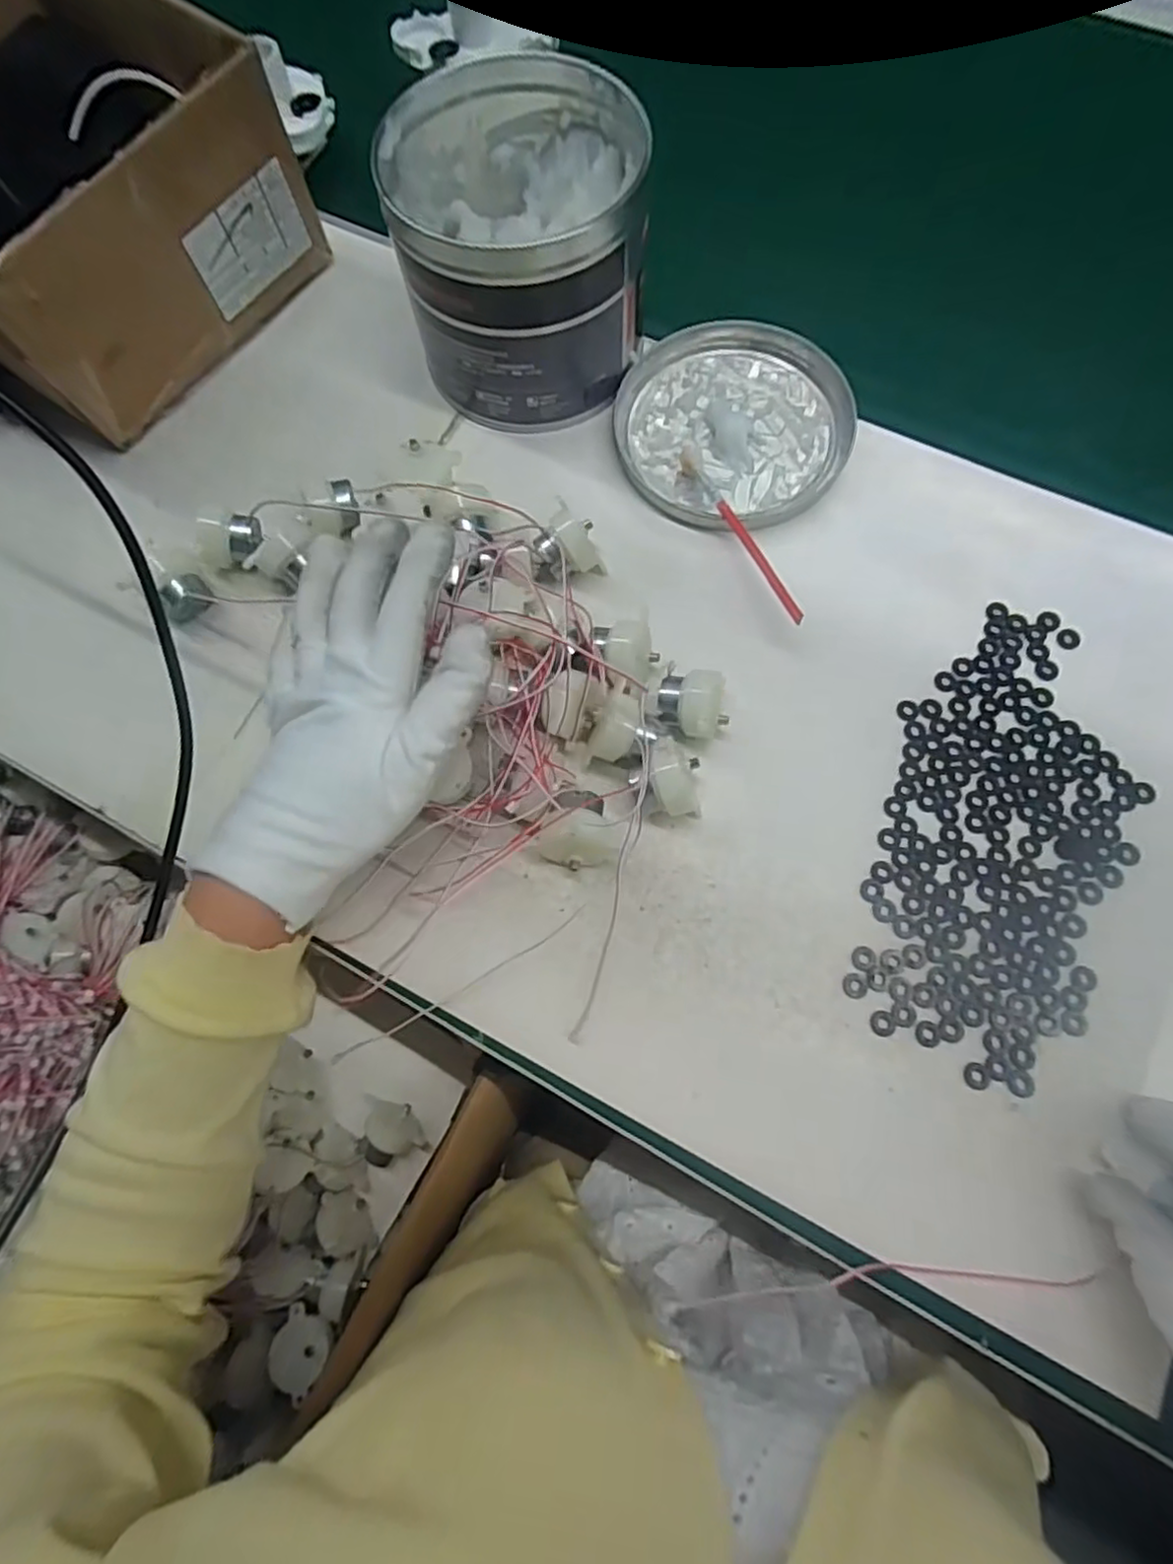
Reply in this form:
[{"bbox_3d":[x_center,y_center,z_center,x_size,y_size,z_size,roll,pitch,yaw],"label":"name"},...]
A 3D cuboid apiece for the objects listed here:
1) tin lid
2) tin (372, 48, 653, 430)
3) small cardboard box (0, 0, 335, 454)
[{"bbox_3d":[0.083,-0.204,0.380,0.125,0.012,0.127,-1,75,2],"label":"tin lid"},{"bbox_3d":[-0.034,-0.281,0.359,0.122,0.100,0.135,-6,75,0],"label":"tin"},{"bbox_3d":[-0.300,-0.328,0.379,0.205,0.106,0.200,35,79,10],"label":"small cardboard box"}]

